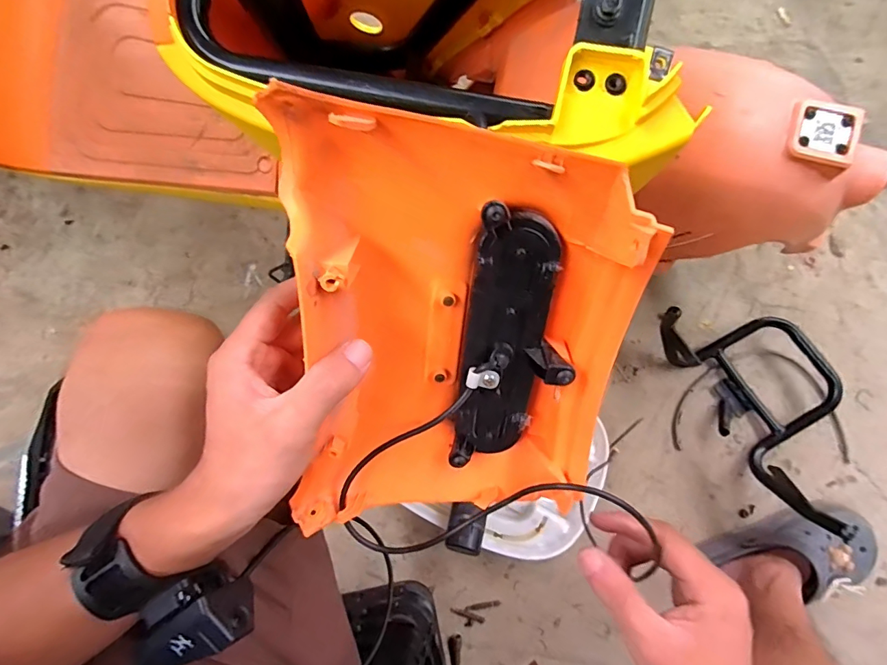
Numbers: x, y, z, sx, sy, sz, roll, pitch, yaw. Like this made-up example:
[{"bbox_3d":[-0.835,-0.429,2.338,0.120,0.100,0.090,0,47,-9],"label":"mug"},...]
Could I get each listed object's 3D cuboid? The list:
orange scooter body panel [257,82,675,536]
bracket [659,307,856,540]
[{"bbox_3d":[0.005,0.015,0.249,0.177,0.055,0.235,7,116,0],"label":"orange scooter body panel"},{"bbox_3d":[0.489,0.078,0.658,0.211,0.141,0.334,-29,77,-6],"label":"bracket"}]

